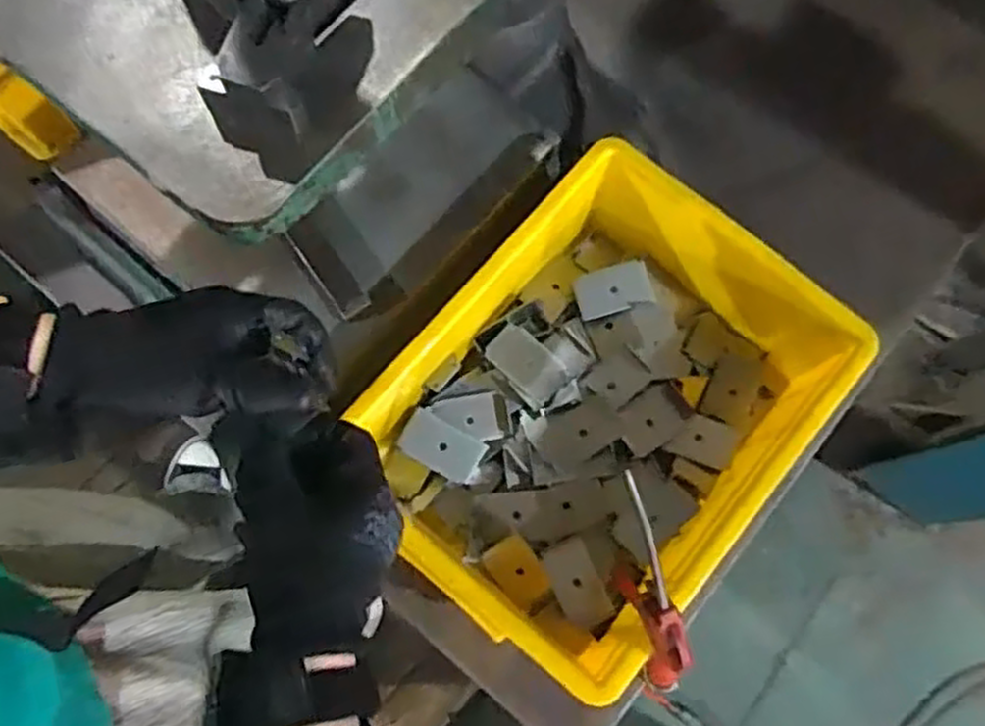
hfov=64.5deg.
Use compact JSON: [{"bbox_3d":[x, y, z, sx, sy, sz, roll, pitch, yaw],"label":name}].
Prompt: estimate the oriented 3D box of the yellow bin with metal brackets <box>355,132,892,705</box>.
[{"bbox_3d":[0.079,0.039,0.610,0.260,0.111,0.347,40,78,9],"label":"yellow bin with metal brackets"}]

